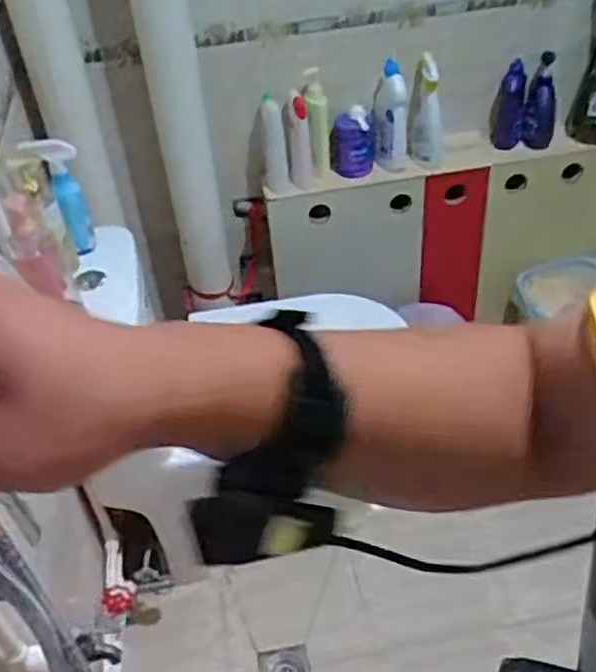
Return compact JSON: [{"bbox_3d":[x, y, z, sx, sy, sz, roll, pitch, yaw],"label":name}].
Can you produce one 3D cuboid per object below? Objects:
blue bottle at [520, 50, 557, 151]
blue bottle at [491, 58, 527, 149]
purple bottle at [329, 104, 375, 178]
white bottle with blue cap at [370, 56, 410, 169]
[{"bbox_3d":[0.546,-0.525,1.684,0.069,0.226,0.058,8,42,16],"label":"blue bottle"},{"bbox_3d":[0.481,-0.524,1.713,0.062,0.189,0.065,5,41,12],"label":"blue bottle"},{"bbox_3d":[0.124,-0.434,1.741,0.098,0.164,0.065,-2,40,5],"label":"purple bottle"},{"bbox_3d":[0.214,-0.481,1.710,0.076,0.265,0.082,5,41,12],"label":"white bottle with blue cap"}]

